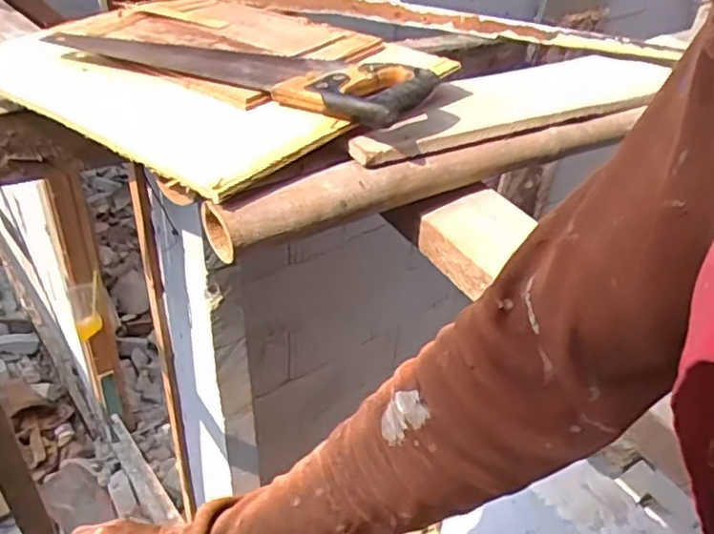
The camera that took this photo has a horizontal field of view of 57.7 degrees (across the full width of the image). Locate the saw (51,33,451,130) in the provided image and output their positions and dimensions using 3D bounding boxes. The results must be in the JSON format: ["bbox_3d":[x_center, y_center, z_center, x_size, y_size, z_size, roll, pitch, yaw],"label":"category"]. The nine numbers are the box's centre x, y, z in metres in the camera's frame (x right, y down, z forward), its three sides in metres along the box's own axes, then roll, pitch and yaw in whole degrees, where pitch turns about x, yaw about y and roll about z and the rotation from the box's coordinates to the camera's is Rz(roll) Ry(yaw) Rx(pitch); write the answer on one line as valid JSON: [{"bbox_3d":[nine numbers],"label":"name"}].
[{"bbox_3d":[-0.147,-0.243,0.746,0.480,0.041,0.116,22,40,21],"label":"saw"}]

